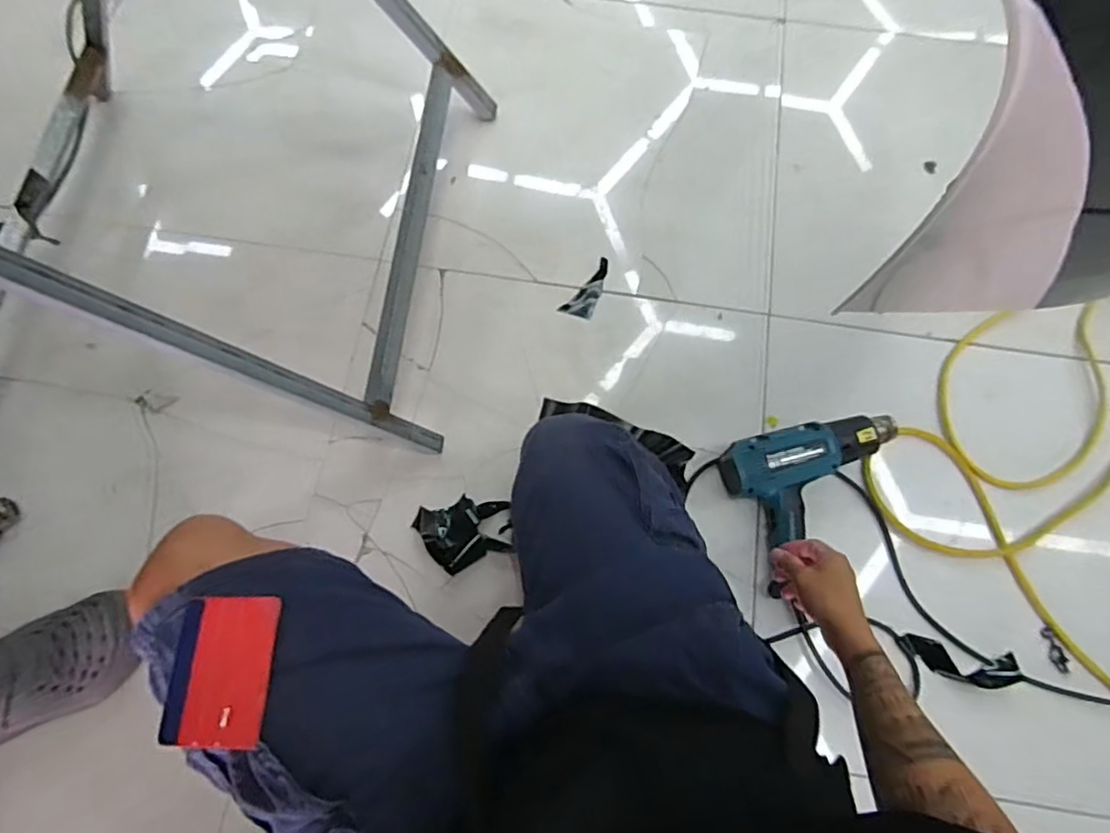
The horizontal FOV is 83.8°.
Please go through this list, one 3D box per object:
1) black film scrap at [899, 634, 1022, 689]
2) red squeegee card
[{"bbox_3d":[0.509,0.309,0.775,0.145,0.030,0.046,10,73,2],"label":"black film scrap"},{"bbox_3d":[-0.242,0.183,0.448,0.070,0.007,0.099,0,70,0],"label":"red squeegee card"}]

